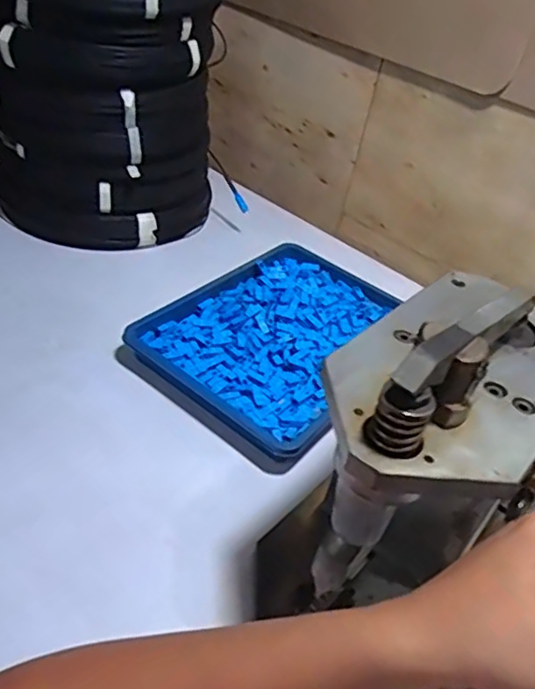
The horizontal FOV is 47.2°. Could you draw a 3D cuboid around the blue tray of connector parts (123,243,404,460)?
[{"bbox_3d":[0.026,-0.014,0.727,0.229,0.035,0.307,33,43,24],"label":"blue tray of connector parts"}]

